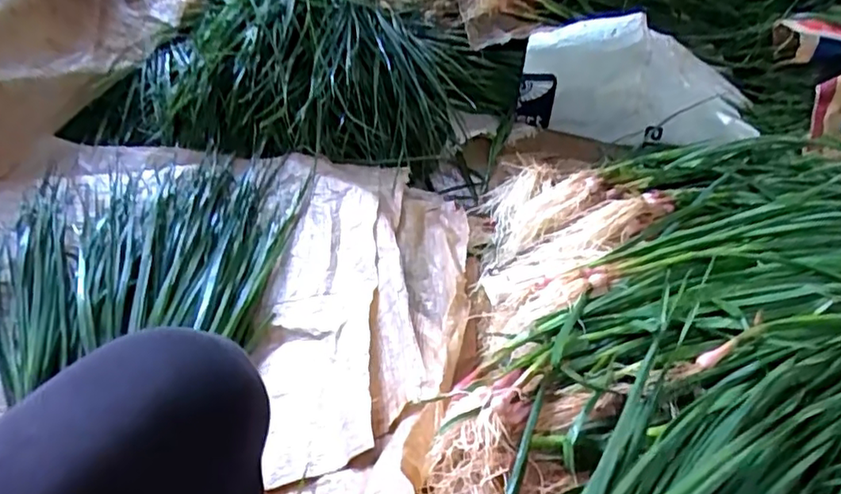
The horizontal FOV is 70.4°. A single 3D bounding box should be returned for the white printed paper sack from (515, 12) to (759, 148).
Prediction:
[{"bbox_3d":[0.435,-0.323,1.196,0.463,0.186,0.165,9,46,3],"label":"white printed paper sack"}]

